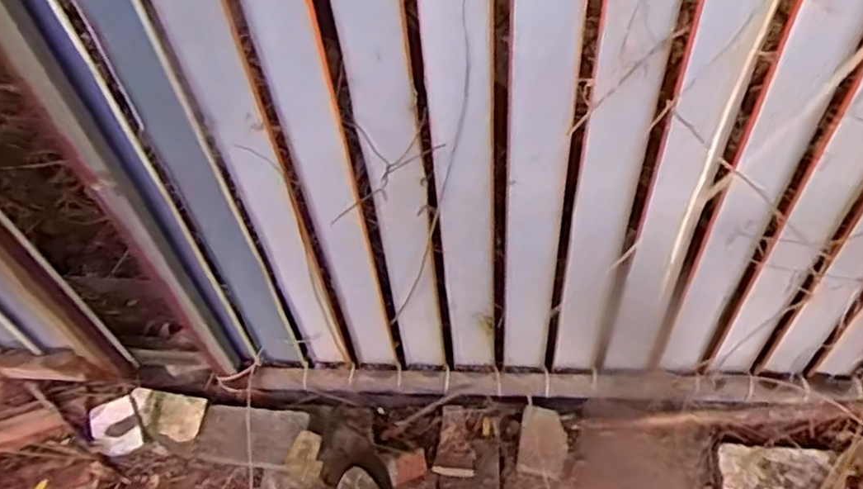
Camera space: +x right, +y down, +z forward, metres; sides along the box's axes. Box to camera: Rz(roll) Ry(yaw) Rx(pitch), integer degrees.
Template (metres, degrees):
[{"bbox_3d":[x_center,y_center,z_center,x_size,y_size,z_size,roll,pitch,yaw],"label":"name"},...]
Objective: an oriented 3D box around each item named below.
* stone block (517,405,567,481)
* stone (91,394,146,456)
[{"bbox_3d":[0.224,0.393,1.300,0.096,0.046,0.125,8,47,12],"label":"stone block"},{"bbox_3d":[-0.673,0.395,1.394,0.107,0.071,0.102,-15,47,-9],"label":"stone"}]

